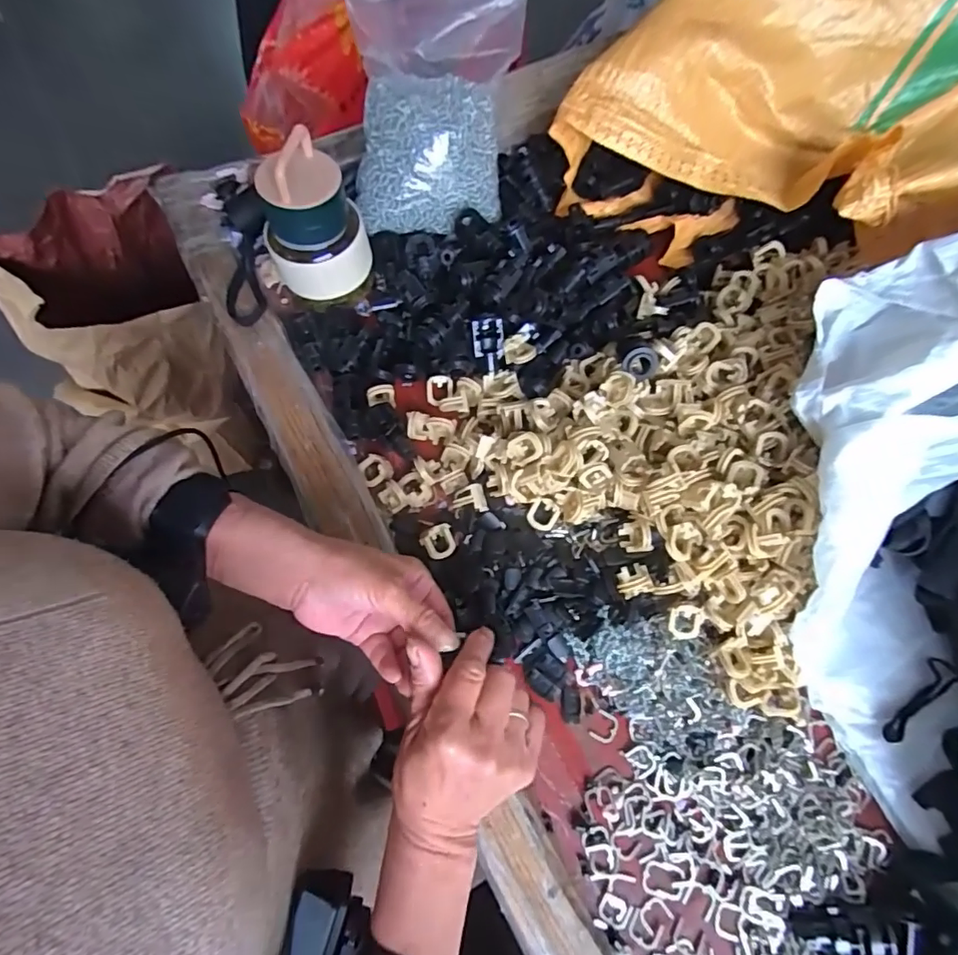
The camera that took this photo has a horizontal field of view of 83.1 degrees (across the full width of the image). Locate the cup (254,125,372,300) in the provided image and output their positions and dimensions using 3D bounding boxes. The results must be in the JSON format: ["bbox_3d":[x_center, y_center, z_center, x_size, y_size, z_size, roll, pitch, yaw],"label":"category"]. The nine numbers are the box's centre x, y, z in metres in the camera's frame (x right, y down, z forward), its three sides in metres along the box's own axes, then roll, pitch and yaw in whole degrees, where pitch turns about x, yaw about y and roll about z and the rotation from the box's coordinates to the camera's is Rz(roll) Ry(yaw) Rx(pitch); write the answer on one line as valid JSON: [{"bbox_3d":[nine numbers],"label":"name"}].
[{"bbox_3d":[-0.131,-0.198,0.427,0.076,0.118,0.068,-20,71,-8],"label":"cup"}]

